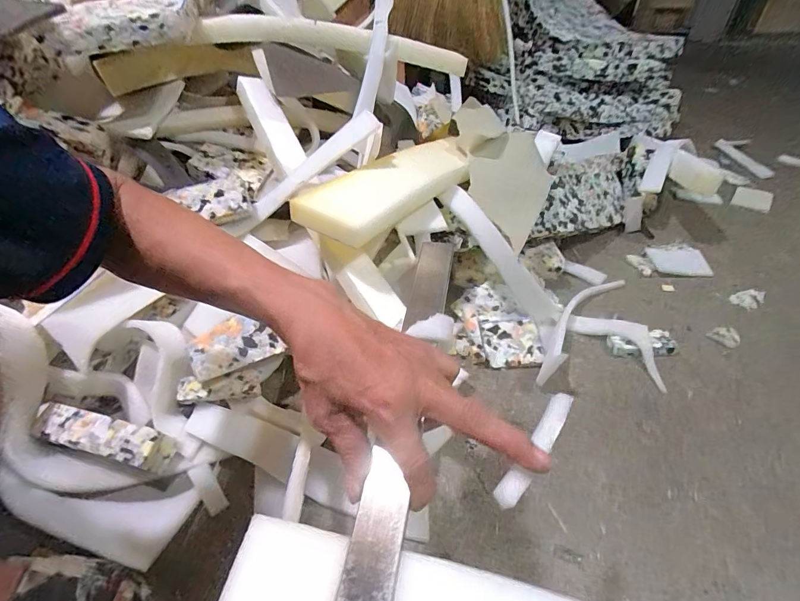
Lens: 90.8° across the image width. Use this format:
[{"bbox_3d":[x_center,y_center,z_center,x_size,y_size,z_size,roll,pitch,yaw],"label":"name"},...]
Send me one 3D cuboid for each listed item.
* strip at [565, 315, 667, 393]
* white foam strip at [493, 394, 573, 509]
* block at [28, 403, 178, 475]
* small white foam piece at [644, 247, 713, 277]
[{"bbox_3d":[0.373,0.066,0.661,0.084,0.016,0.172,-42,54,-14],"label":"strip"},{"bbox_3d":[0.087,0.090,0.248,0.014,0.007,0.092,28,48,29],"label":"white foam strip"},{"bbox_3d":[-0.375,0.175,0.496,0.176,0.048,0.042,9,41,10],"label":"block"},{"bbox_3d":[0.586,-0.082,0.838,0.115,0.020,0.085,2,41,2],"label":"small white foam piece"}]

